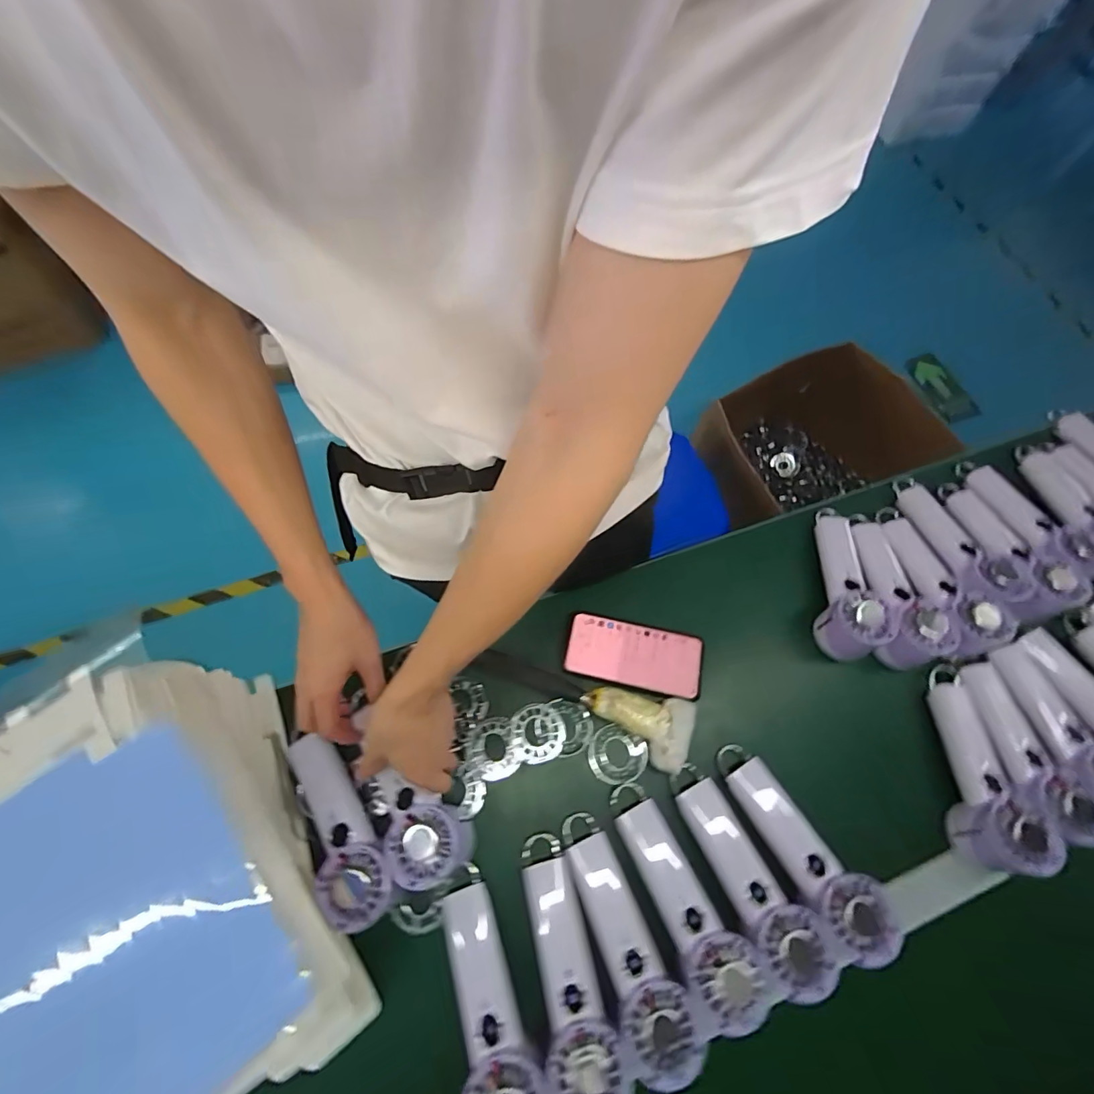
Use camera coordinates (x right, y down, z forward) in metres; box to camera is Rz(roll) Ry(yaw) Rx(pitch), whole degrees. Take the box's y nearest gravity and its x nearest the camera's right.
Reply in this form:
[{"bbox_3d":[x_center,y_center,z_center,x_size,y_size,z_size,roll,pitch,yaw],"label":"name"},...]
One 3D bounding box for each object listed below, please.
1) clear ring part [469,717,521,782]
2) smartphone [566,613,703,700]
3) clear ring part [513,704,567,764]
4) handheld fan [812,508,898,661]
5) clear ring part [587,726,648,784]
[{"bbox_3d":[-0.057,0.214,0.510,0.045,0.006,0.059,-16,70,-9],"label":"clear ring part"},{"bbox_3d":[0.100,0.124,0.554,0.155,0.012,0.074,14,68,3],"label":"smartphone"},{"bbox_3d":[-0.009,0.199,0.517,0.055,0.011,0.057,-13,69,-8],"label":"clear ring part"},{"bbox_3d":[0.363,0.034,0.580,0.062,0.066,0.196,11,68,2],"label":"handheld fan"},{"bbox_3d":[0.074,0.223,0.516,0.061,0.009,0.055,28,69,8],"label":"clear ring part"}]

